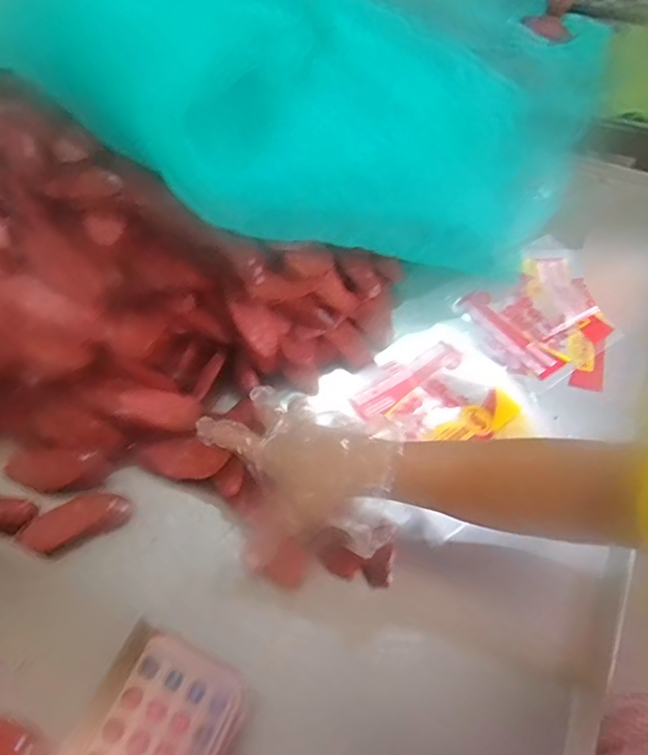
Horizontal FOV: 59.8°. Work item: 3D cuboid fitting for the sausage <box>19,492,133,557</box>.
[{"bbox_3d":[-0.214,0.126,0.492,0.087,0.018,0.033,-18,55,-27],"label":"sausage"}]

